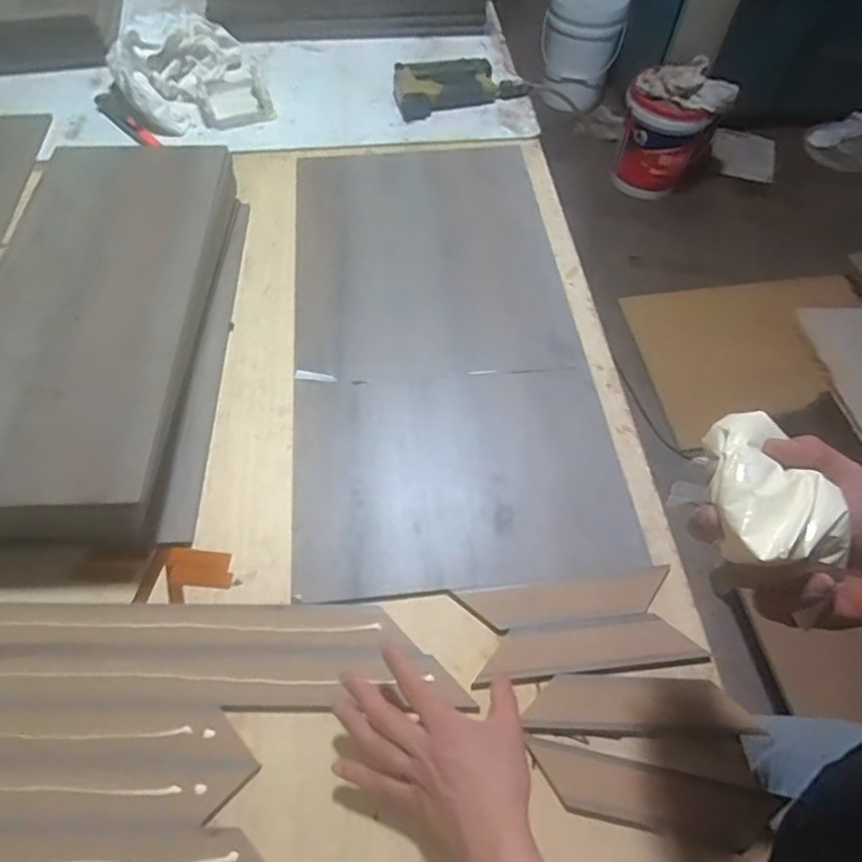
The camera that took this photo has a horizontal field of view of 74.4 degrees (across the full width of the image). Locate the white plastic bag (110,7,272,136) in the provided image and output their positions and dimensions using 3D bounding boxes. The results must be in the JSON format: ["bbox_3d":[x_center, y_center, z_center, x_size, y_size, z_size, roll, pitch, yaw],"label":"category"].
[{"bbox_3d":[-0.428,-0.623,0.981,0.239,0.093,0.257,-21,61,-13],"label":"white plastic bag"}]

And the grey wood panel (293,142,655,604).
[{"bbox_3d":[0.011,-0.151,0.743,0.363,0.021,0.702,-5,59,-4],"label":"grey wood panel"}]

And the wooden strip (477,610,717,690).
[{"bbox_3d":[0.149,0.204,0.539,0.208,0.004,0.048,-5,59,-4],"label":"wooden strip"}]

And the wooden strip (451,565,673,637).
[{"bbox_3d":[0.131,0.166,0.559,0.208,0.008,0.042,-6,59,-5],"label":"wooden strip"}]

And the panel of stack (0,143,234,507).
[{"bbox_3d":[-0.392,-0.162,0.654,0.227,0.025,0.537,2,56,-8],"label":"panel of stack"}]

